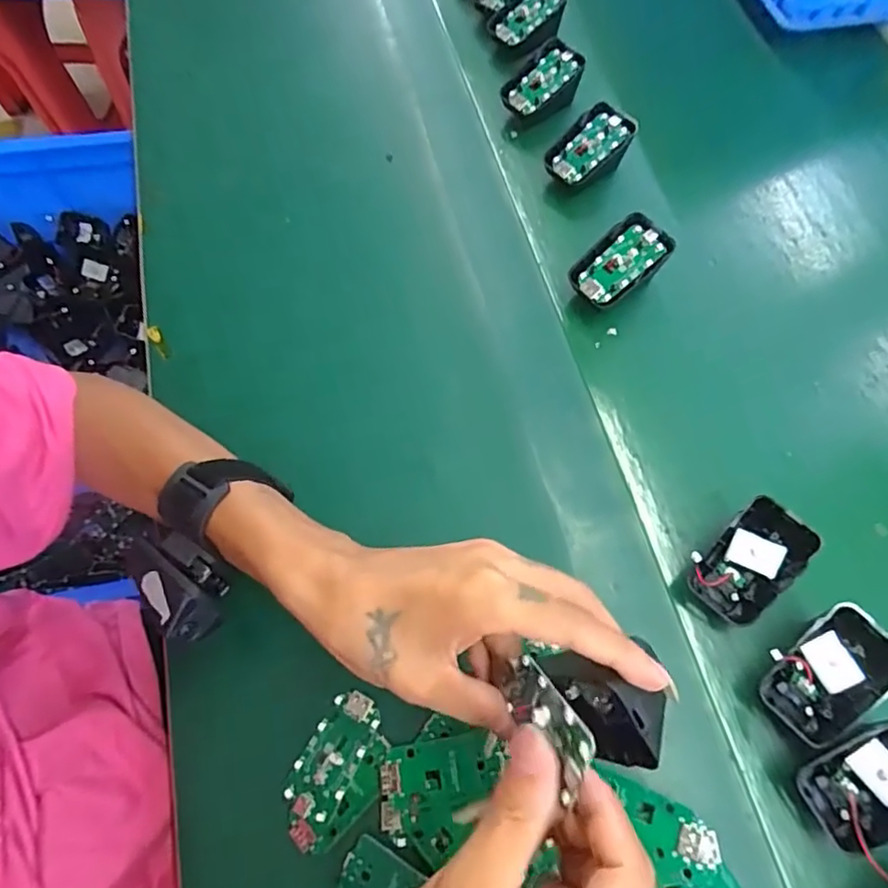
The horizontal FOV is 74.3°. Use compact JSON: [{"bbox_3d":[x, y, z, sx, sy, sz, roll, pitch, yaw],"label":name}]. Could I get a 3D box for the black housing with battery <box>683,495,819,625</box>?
[{"bbox_3d":[0.175,0.068,0.335,0.060,0.032,0.044,-37,68,-18],"label":"black housing with battery"}]

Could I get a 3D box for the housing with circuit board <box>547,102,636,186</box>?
[{"bbox_3d":[0.118,-0.239,0.476,0.071,0.029,0.043,-40,80,2],"label":"housing with circuit board"}]

